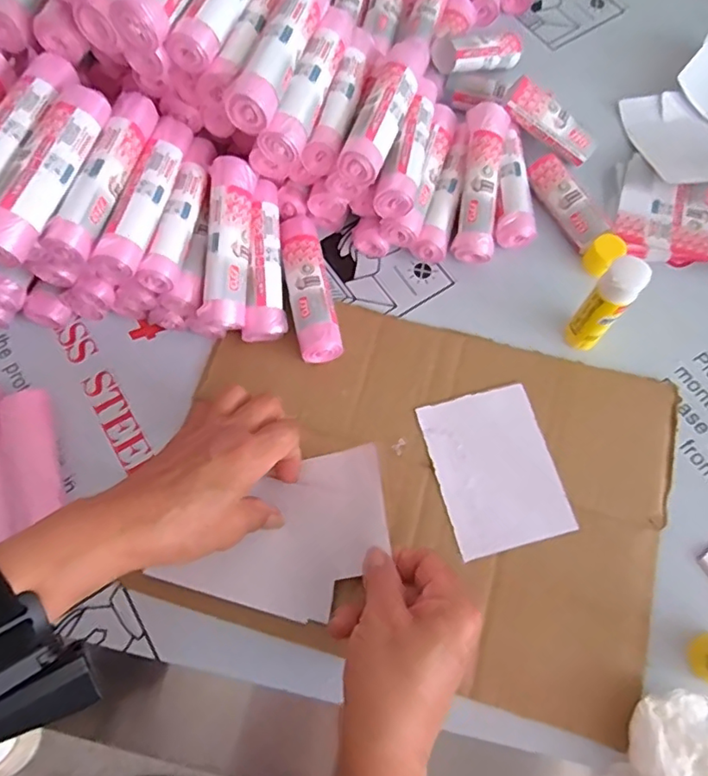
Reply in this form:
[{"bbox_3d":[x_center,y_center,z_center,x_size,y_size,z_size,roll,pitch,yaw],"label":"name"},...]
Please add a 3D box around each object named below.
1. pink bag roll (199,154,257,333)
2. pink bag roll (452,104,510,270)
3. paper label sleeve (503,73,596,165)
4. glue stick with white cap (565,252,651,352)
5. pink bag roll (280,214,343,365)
[{"bbox_3d":[-0.088,-0.101,0.401,0.028,0.025,0.117,3,85,3],"label":"pink bag roll"},{"bbox_3d":[0.099,-0.157,0.444,0.031,0.024,0.119,8,87,4],"label":"pink bag roll"},{"bbox_3d":[0.158,-0.211,0.459,0.080,0.022,0.022,34,73,-13],"label":"paper label sleeve"},{"bbox_3d":[0.168,-0.053,0.386,0.024,0.090,0.023,42,77,15],"label":"glue stick with white cap"},{"bbox_3d":[-0.035,-0.076,0.430,0.030,0.028,0.118,-12,70,-3],"label":"pink bag roll"}]

